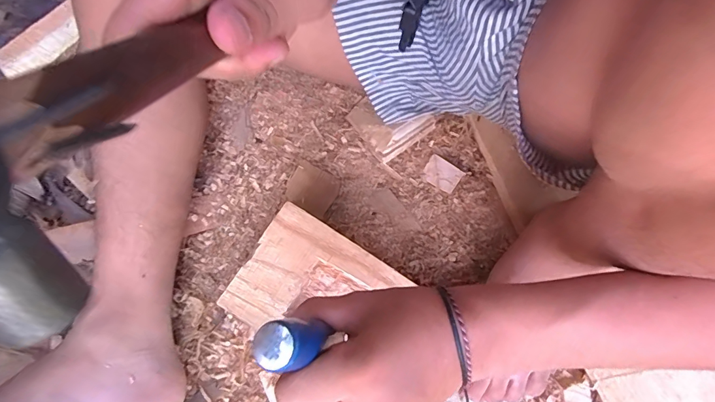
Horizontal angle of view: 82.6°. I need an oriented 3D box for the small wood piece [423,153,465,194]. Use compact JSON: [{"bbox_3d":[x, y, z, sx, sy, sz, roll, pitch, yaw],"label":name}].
[{"bbox_3d":[0.093,-0.029,0.448,0.040,0.004,0.030,32,104,0],"label":"small wood piece"}]

